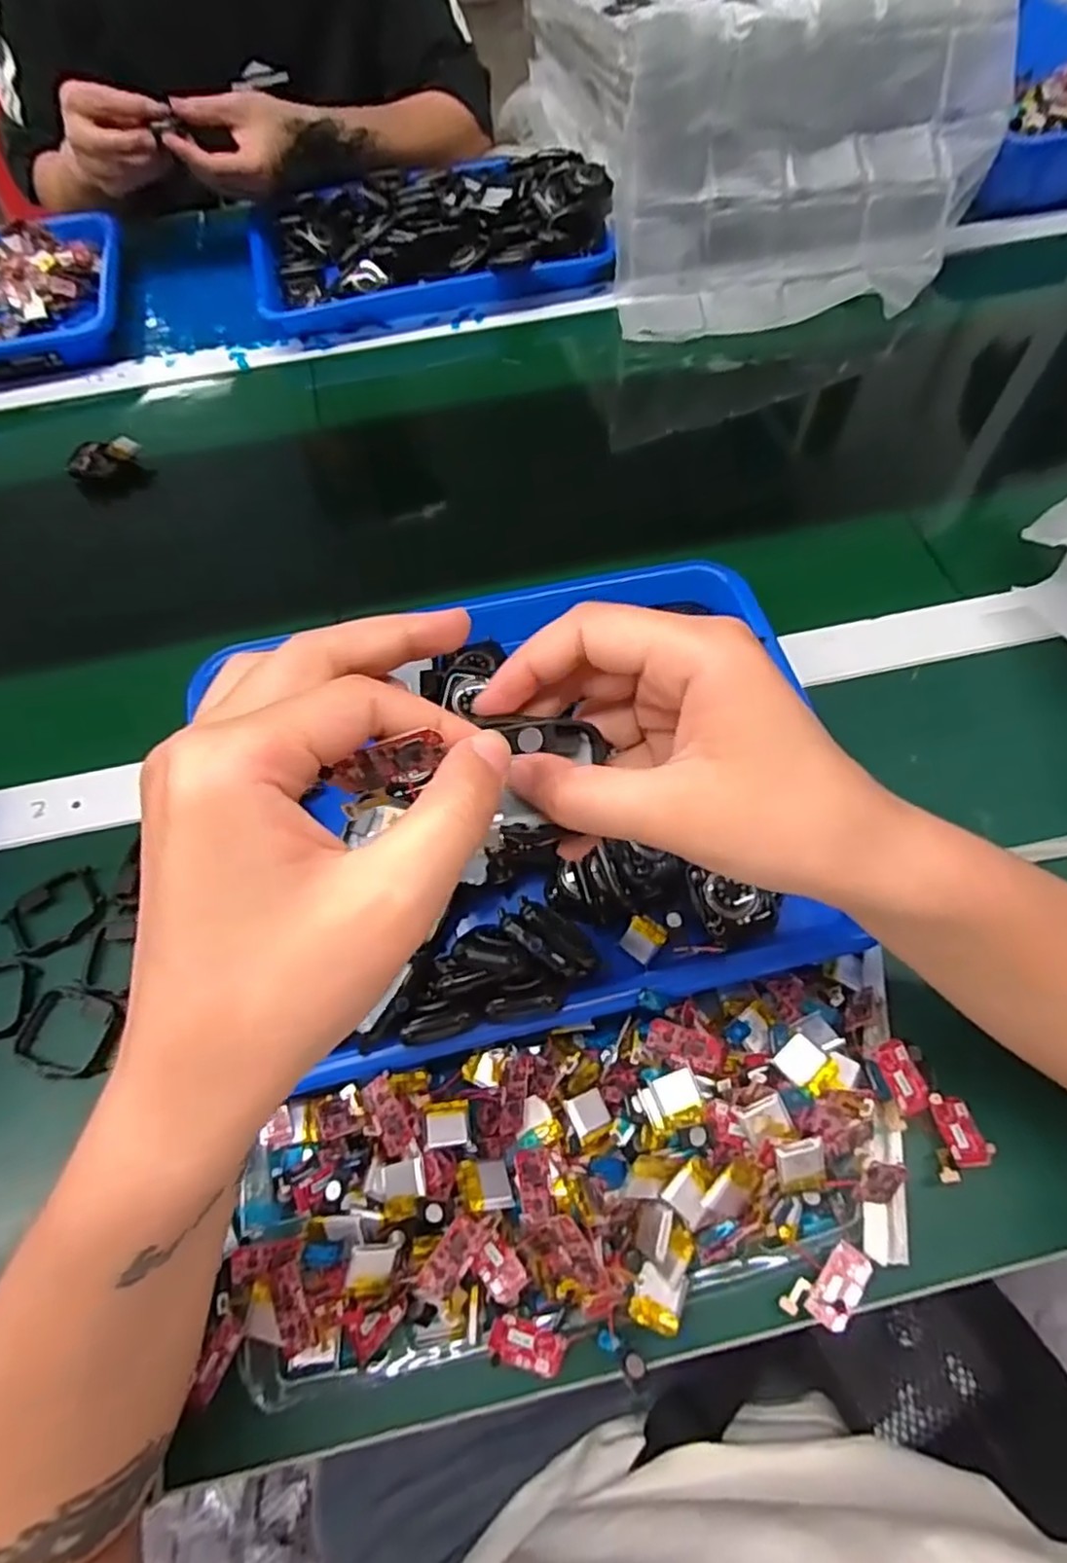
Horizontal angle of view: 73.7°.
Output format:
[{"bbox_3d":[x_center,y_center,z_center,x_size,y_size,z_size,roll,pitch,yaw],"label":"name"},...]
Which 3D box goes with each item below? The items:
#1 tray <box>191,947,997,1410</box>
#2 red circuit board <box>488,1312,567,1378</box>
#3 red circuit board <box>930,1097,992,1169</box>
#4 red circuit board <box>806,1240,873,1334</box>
[{"bbox_3d":[0.024,0.165,0.291,0.326,0.046,0.124,-13,60,-5],"label":"tray"},{"bbox_3d":[-0.003,0.218,0.275,0.030,0.005,0.016,22,61,-7],"label":"red circuit board"},{"bbox_3d":[0.184,0.151,0.307,0.015,0.004,0.028,-20,39,16],"label":"red circuit board"},{"bbox_3d":[0.120,0.197,0.277,0.013,0.006,0.029,36,68,20],"label":"red circuit board"}]

